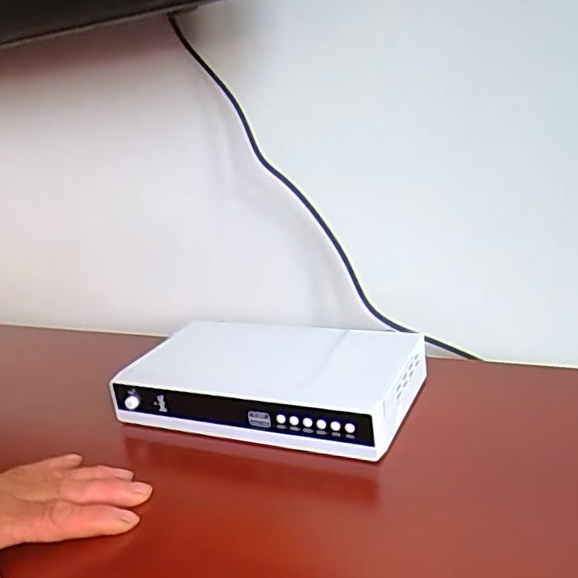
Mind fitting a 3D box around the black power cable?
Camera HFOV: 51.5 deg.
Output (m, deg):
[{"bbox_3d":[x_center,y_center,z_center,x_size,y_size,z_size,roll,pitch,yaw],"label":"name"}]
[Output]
[{"bbox_3d":[0.014,-0.099,0.585,0.047,0.447,0.050,-43,-7,38],"label":"black power cable"}]

